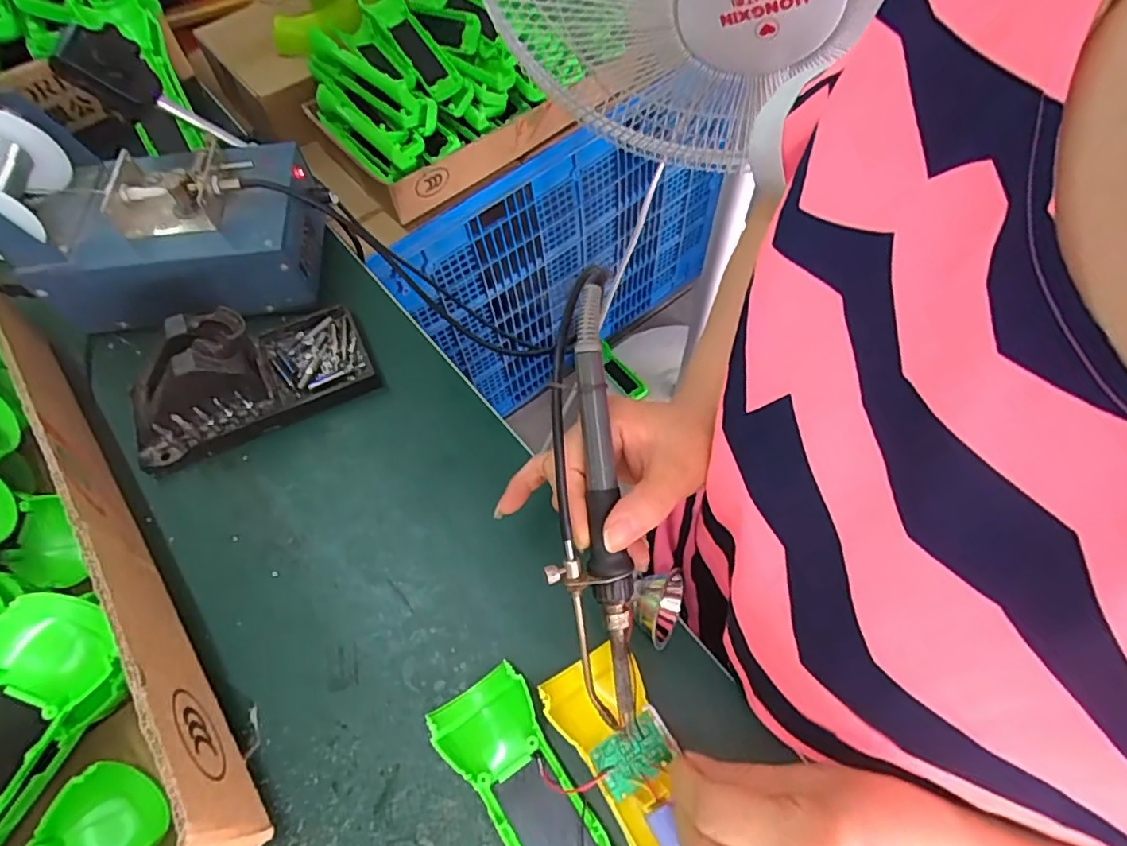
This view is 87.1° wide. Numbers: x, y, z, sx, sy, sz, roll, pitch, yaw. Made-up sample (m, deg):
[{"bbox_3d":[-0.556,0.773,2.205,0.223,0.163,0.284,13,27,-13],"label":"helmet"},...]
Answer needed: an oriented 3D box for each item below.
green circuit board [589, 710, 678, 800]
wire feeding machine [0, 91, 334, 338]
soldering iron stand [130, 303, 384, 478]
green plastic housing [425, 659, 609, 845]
[{"bbox_3d":[0.034,0.162,0.290,0.037,0.004,0.025,-28,64,-14],"label":"green circuit board"},{"bbox_3d":[-0.290,-0.154,0.417,0.207,0.120,0.110,-6,61,-3],"label":"wire feeding machine"},{"bbox_3d":[-0.217,-0.040,0.398,0.153,0.074,0.075,-23,63,-12],"label":"soldering iron stand"},{"bbox_3d":[-0.005,0.201,0.287,0.047,0.025,0.163,-31,65,-16],"label":"green plastic housing"}]

